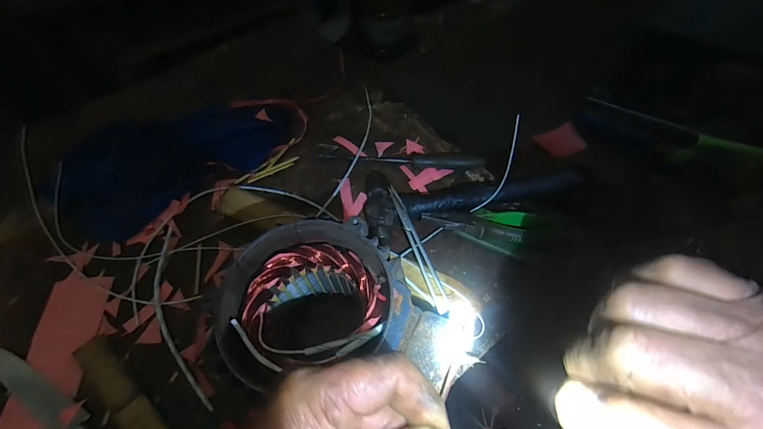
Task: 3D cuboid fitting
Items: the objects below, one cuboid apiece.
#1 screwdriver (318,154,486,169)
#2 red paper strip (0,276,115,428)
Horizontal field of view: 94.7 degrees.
[{"bbox_3d":[0.029,-0.083,0.529,0.244,0.026,0.024,6,60,6],"label":"screwdriver"},{"bbox_3d":[-0.368,0.196,0.380,0.076,0.005,0.268,-6,59,-2],"label":"red paper strip"}]

